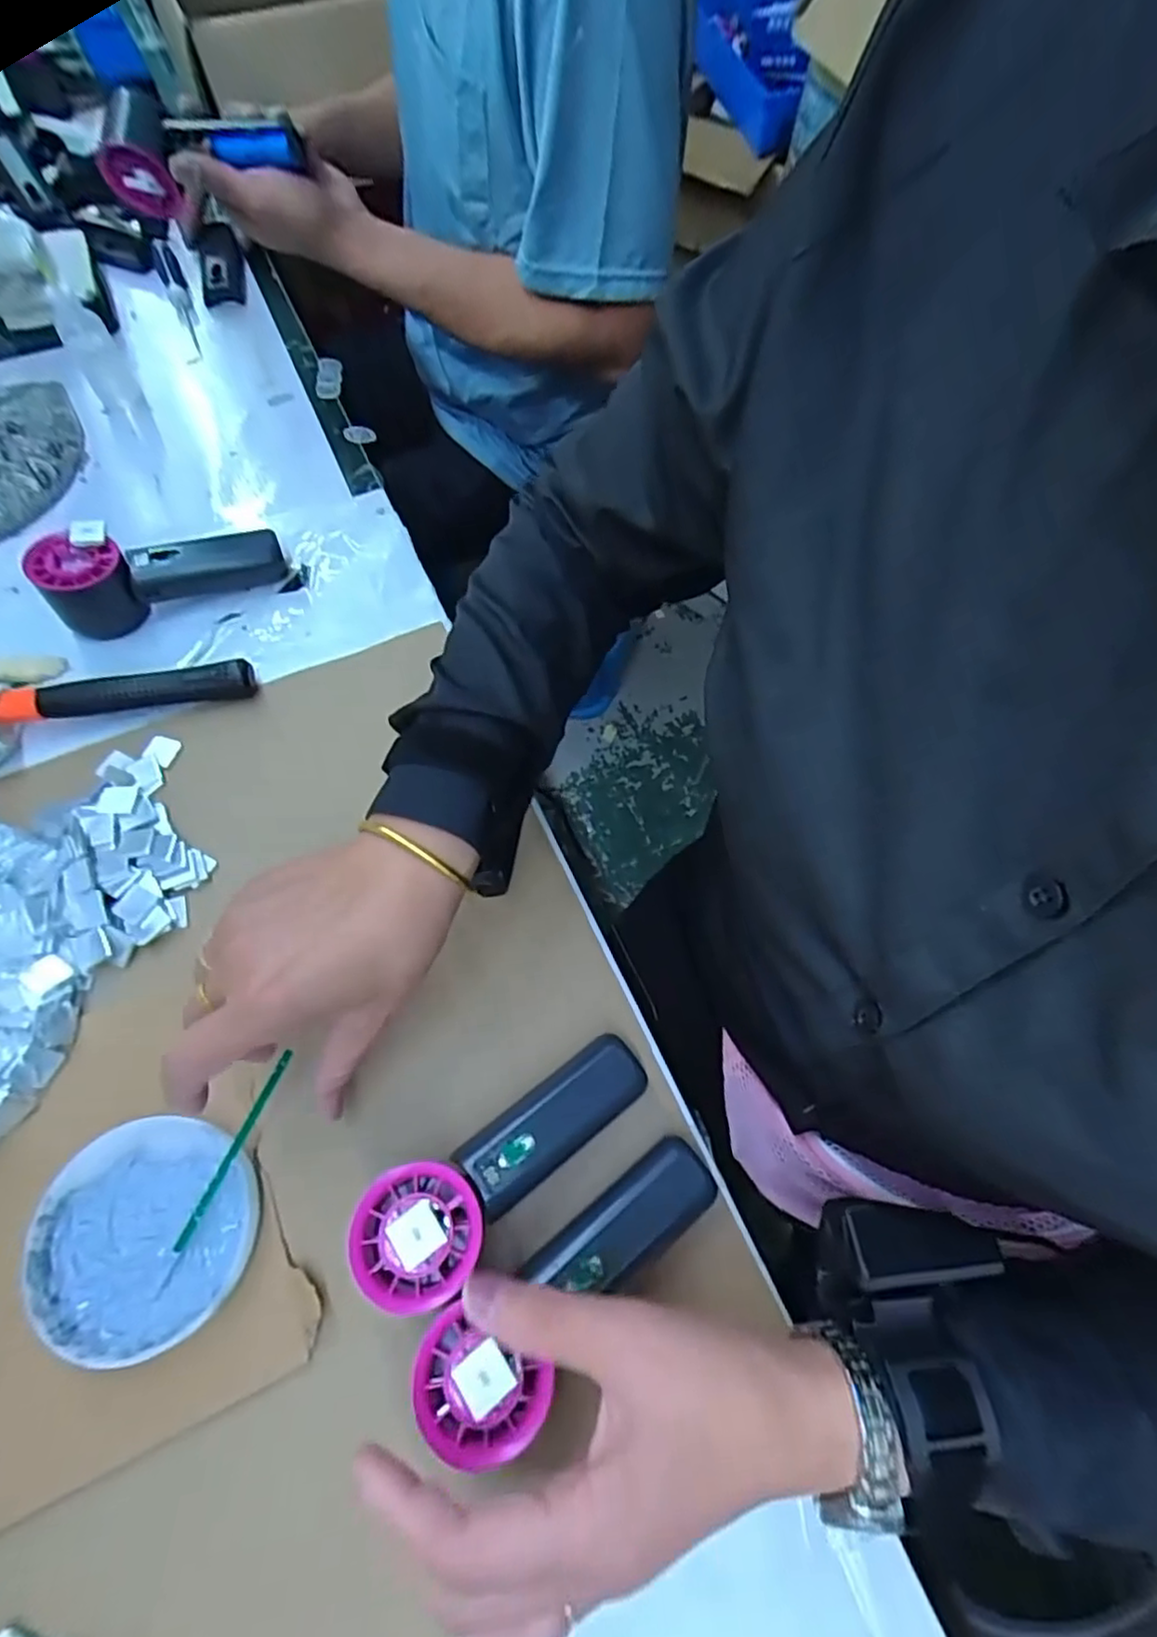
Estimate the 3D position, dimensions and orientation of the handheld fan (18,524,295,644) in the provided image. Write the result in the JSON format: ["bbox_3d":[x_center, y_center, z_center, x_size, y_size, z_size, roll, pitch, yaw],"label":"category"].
[{"bbox_3d":[-0.296,-0.182,0.477,0.154,0.049,0.049,-22,69,-9],"label":"handheld fan"}]

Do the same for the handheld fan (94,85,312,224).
[{"bbox_3d":[-0.299,-0.535,0.525,0.171,0.071,0.069,-3,66,11],"label":"handheld fan"}]

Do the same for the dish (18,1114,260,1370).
[{"bbox_3d":[-0.210,0.202,0.326,0.098,0.017,0.098,-4,67,-4],"label":"dish"}]

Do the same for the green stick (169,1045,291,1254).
[{"bbox_3d":[-0.172,0.166,0.335,0.006,0.009,0.103,27,83,9],"label":"green stick"}]

